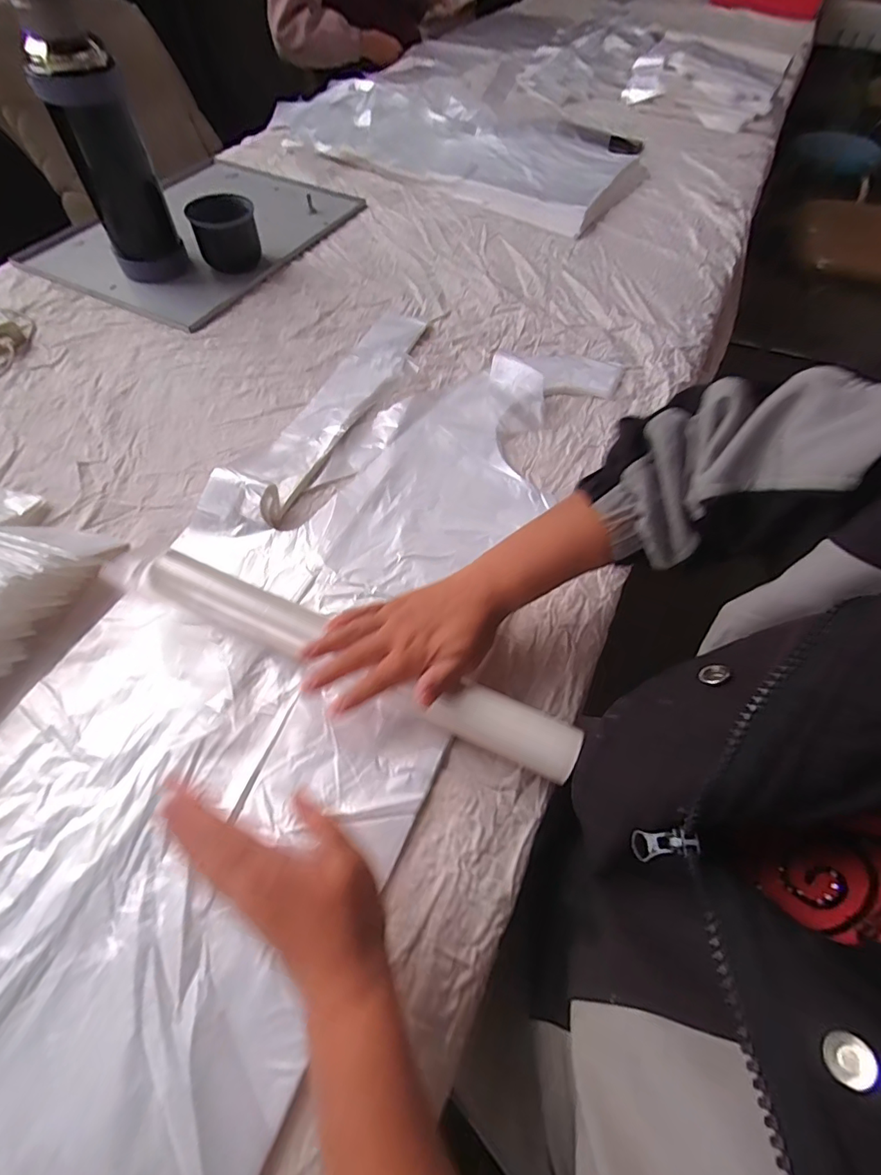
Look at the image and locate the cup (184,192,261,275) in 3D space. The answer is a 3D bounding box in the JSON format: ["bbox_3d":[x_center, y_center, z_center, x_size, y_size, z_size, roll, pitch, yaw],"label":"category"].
[{"bbox_3d":[-0.303,-0.502,0.714,0.084,0.071,0.069,-14,60,-11],"label":"cup"}]

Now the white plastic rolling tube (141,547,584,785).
[{"bbox_3d":[-0.073,0.054,0.394,0.365,0.032,0.039,23,60,9],"label":"white plastic rolling tube"}]

